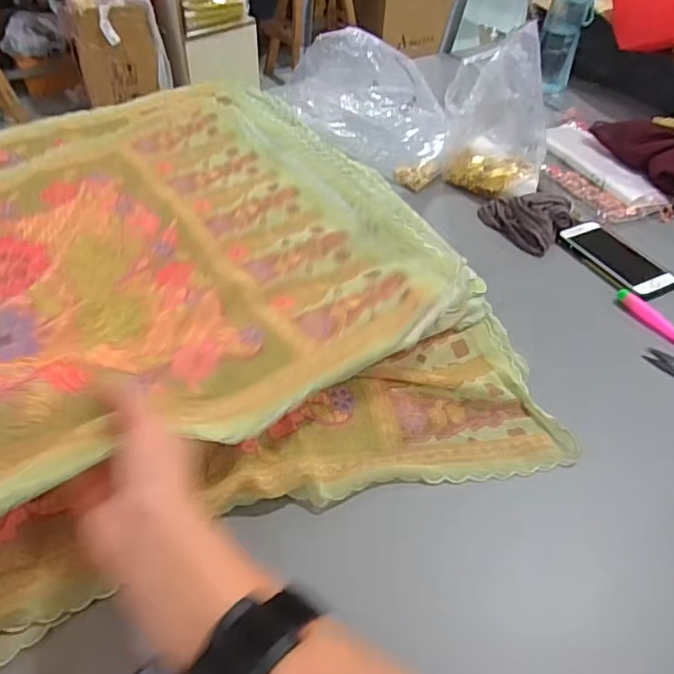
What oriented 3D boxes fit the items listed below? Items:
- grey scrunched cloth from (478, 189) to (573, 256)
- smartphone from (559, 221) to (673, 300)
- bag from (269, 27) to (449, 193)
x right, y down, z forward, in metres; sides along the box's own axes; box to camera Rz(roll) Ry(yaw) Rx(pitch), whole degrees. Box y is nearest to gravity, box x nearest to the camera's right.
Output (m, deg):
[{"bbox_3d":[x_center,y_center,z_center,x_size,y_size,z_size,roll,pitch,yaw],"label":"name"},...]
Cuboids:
[{"bbox_3d":[0.237,-0.156,0.736,0.081,0.040,0.106,-34,56,-31],"label":"grey scrunched cloth"},{"bbox_3d":[0.332,-0.095,0.696,0.076,0.012,0.135,-16,48,-18],"label":"smartphone"},{"bbox_3d":[0.049,-0.358,0.878,0.285,0.111,0.158,28,50,23],"label":"bag"}]

